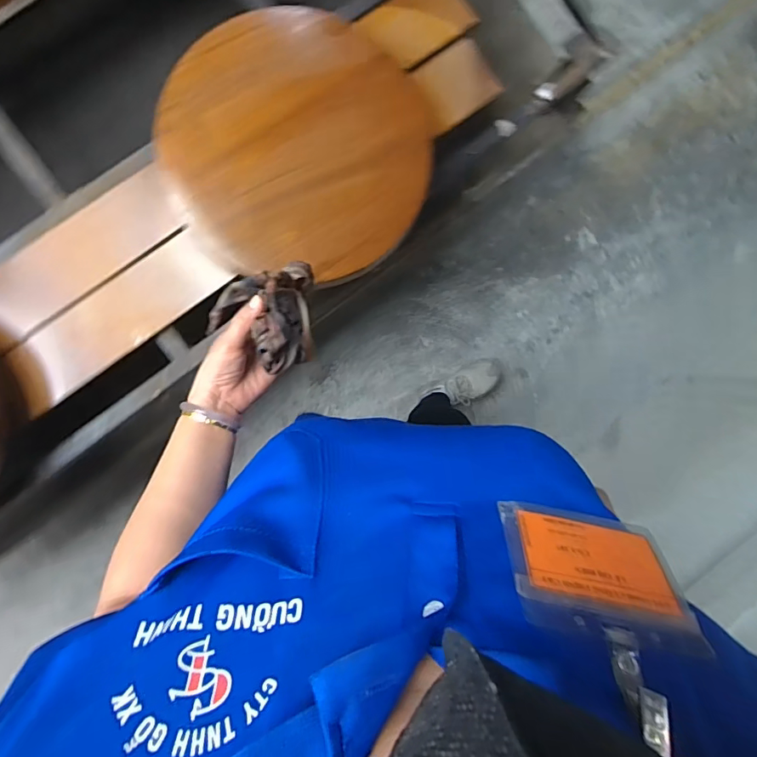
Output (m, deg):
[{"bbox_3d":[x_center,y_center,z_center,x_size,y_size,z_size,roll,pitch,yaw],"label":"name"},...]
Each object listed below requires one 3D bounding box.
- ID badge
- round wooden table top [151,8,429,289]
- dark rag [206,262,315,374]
[{"bbox_3d":[0.123,0.108,0.268,0.098,0.084,0.004,12,122,-2],"label":"ID badge"},{"bbox_3d":[-0.123,-0.358,0.743,0.398,0.036,0.381,-1,102,-6],"label":"round wooden table top"},{"bbox_3d":[-0.128,-0.064,0.532,0.122,0.081,0.114,-14,97,-6],"label":"dark rag"}]

